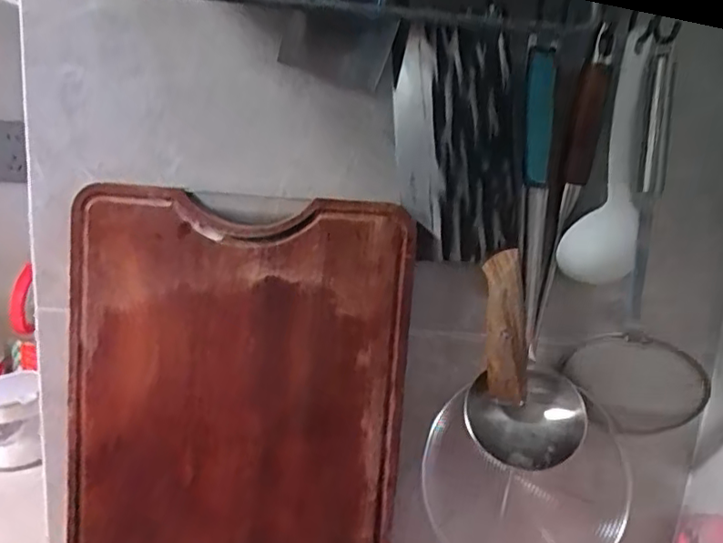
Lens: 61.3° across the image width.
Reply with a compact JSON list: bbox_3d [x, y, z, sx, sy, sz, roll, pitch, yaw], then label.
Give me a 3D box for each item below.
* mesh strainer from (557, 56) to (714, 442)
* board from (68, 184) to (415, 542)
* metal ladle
[{"bbox_3d":[0.242,-0.006,0.497,0.097,0.303,0.062,14,17,36],"label":"mesh strainer"},{"bbox_3d":[-0.104,0.137,0.494,0.259,0.384,0.021,4,9,0],"label":"board"},{"bbox_3d":[0.145,-0.011,0.482,0.089,0.336,0.065,7,14,12],"label":"metal ladle"}]

